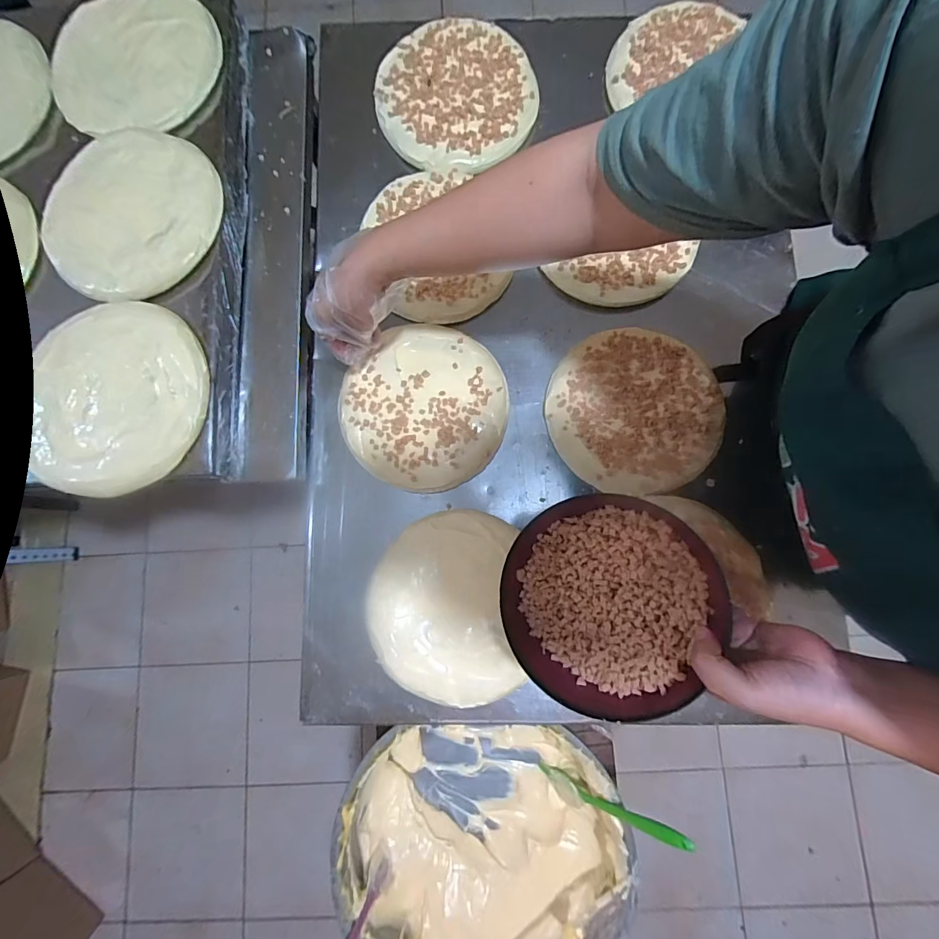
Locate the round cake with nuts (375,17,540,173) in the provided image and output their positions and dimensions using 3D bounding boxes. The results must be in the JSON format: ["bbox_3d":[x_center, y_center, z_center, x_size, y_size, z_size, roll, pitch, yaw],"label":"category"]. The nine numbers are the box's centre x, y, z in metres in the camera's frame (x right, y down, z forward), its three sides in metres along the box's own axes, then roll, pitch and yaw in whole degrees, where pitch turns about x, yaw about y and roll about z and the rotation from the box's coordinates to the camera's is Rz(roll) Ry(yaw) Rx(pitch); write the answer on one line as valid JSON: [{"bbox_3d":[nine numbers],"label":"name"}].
[{"bbox_3d":[-0.017,-0.478,0.560,0.198,0.012,0.188,0,89,0],"label":"round cake with nuts"}]

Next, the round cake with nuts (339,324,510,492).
[{"bbox_3d":[-0.053,-0.075,0.520,0.187,0.028,0.194,0,78,1],"label":"round cake with nuts"}]

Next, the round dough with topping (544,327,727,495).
[{"bbox_3d":[0.191,-0.068,0.511,0.192,0.030,0.186,0,78,1],"label":"round dough with topping"}]

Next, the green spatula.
[{"bbox_3d":[0.178,0.440,0.566,0.020,0.261,0.049,-12,76,-29],"label":"green spatula"}]

